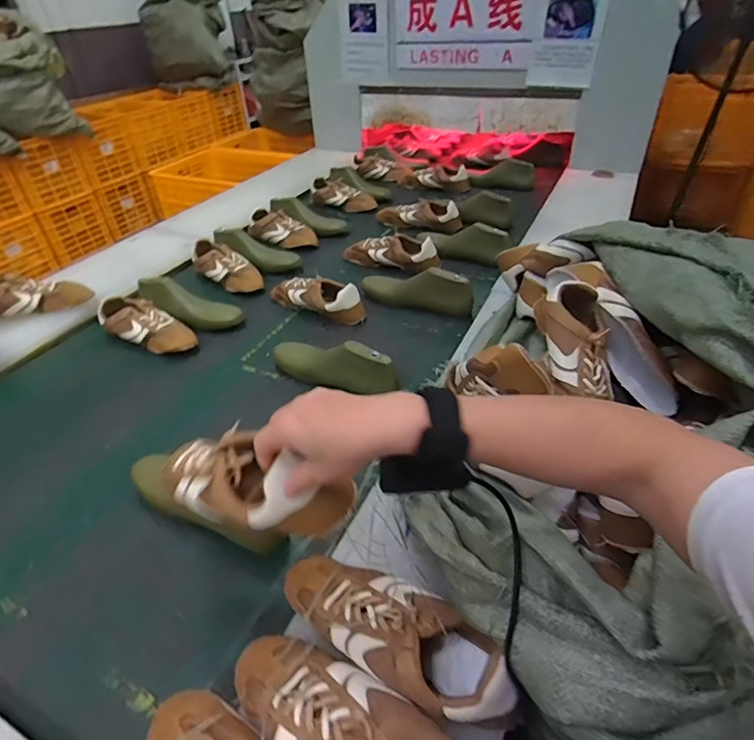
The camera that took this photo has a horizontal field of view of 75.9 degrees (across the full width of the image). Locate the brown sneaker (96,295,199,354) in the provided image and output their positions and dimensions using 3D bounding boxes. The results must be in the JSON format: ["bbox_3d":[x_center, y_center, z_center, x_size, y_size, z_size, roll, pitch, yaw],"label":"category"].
[{"bbox_3d":[-0.511,-0.101,1.085,0.245,0.078,0.100,15,43,21],"label":"brown sneaker"}]

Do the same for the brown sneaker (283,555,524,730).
[{"bbox_3d":[0.018,0.263,0.501,0.266,0.078,0.101,24,46,29],"label":"brown sneaker"}]

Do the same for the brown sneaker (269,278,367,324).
[{"bbox_3d":[-0.141,-0.180,1.142,0.233,0.073,0.085,23,44,29],"label":"brown sneaker"}]

